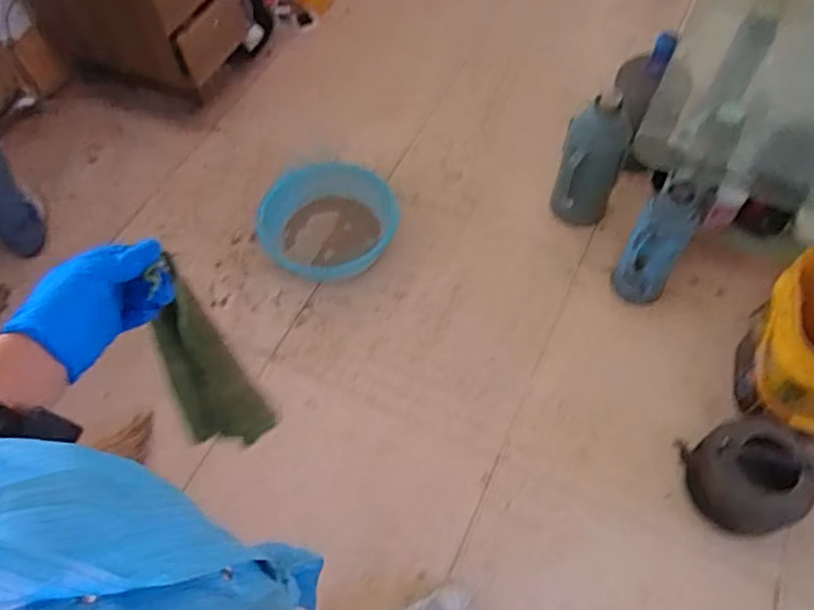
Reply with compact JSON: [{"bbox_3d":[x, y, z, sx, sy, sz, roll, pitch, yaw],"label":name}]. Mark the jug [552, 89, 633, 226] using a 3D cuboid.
[{"bbox_3d":[0.494,-0.363,1.709,0.153,0.374,0.186,22,62,13],"label":"jug"}]

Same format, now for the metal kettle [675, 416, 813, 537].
[{"bbox_3d":[0.692,0.338,1.266,0.184,0.228,0.218,-14,60,-9],"label":"metal kettle"}]

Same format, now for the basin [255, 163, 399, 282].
[{"bbox_3d":[-0.230,-0.232,1.770,0.391,0.117,0.332,9,60,6],"label":"basin"}]

